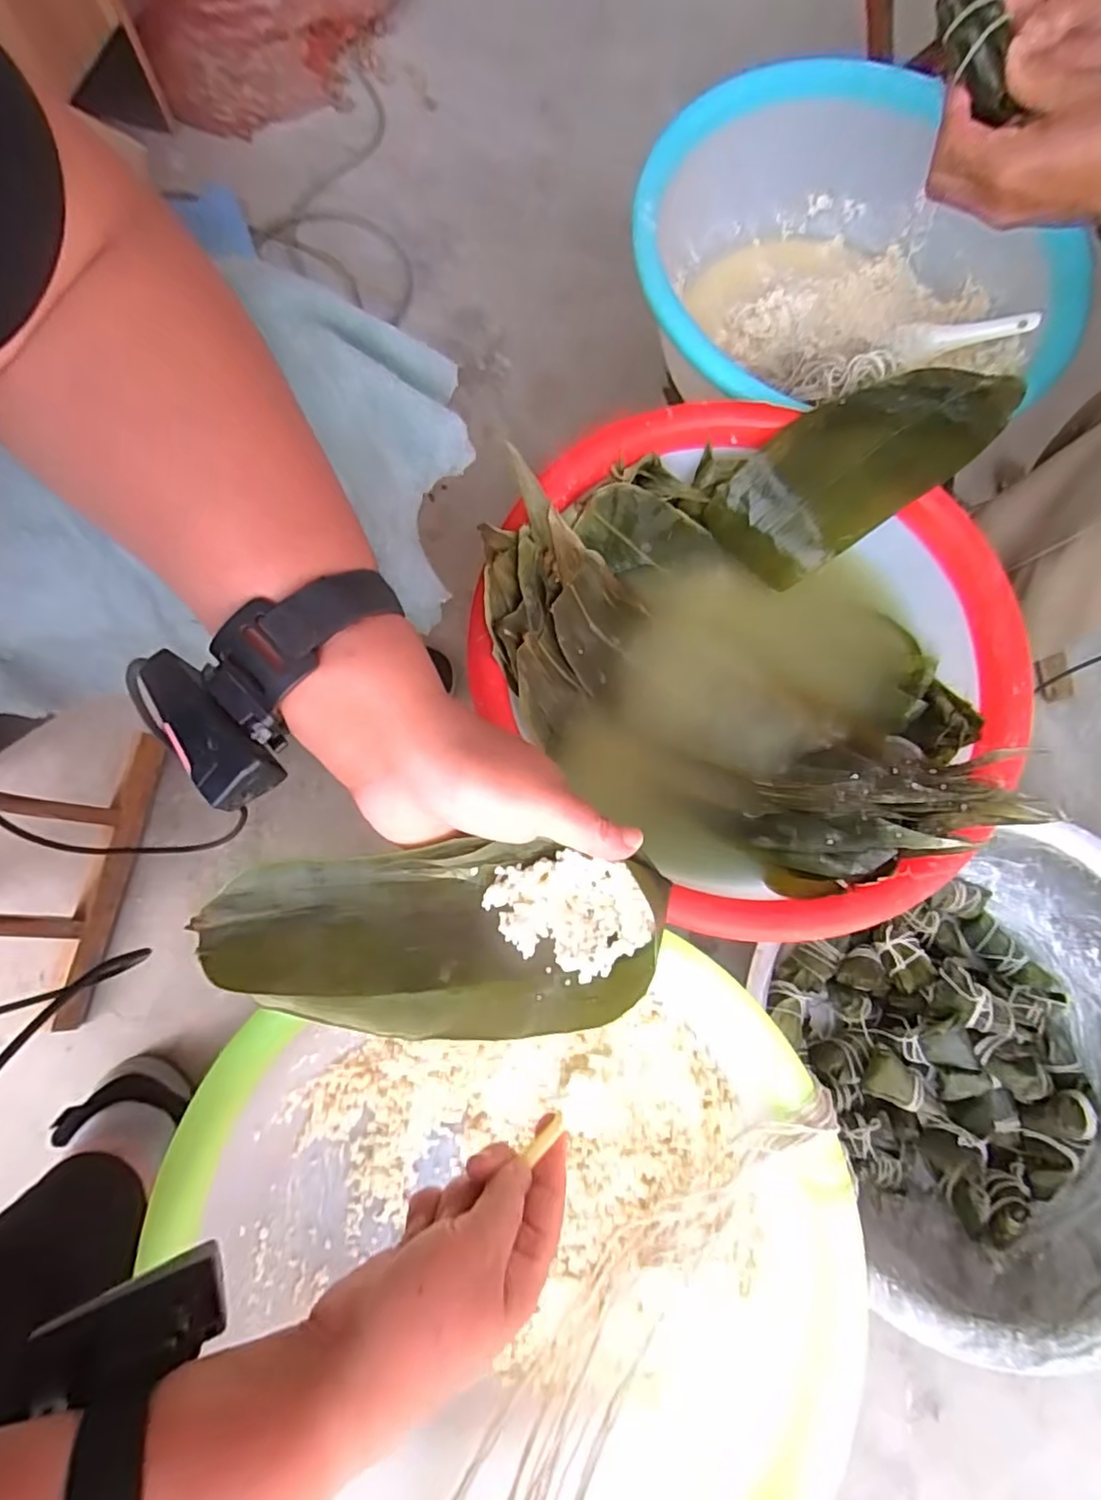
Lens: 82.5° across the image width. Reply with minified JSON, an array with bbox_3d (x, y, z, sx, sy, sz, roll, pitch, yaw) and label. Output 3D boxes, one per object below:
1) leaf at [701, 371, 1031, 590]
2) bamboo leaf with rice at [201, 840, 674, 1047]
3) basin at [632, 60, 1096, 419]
[{"bbox_3d":[0.238,-0.214,0.465,0.228,0.061,0.089,-34,80,-8],"label":"leaf"},{"bbox_3d":[-0.051,0.091,0.299,0.211,0.022,0.086,2,77,-10],"label":"bamboo leaf with rice"},{"bbox_3d":[0.226,-0.395,0.542,0.313,0.123,0.313,0,78,-1],"label":"basin"}]

